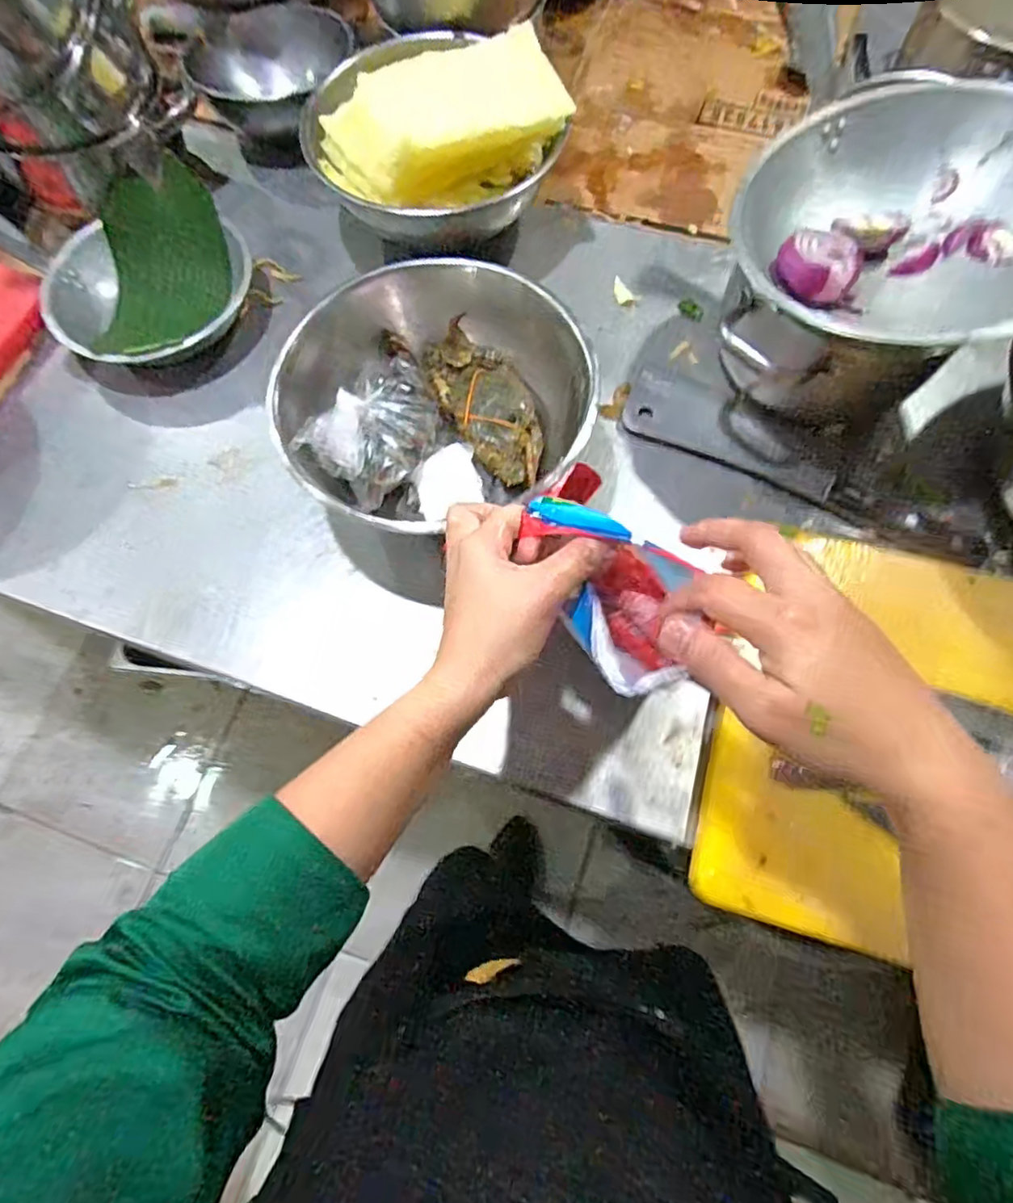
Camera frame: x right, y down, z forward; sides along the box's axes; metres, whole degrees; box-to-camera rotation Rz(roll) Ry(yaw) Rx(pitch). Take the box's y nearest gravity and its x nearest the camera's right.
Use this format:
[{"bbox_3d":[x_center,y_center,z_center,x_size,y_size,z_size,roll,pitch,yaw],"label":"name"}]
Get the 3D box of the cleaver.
[{"bbox_3d":[0.263,-0.130,0.547,0.327,0.031,0.081,28,74,11],"label":"cleaver"}]

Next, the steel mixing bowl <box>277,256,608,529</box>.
[{"bbox_3d":[-0.056,-0.169,0.531,0.254,0.109,0.245,-1,71,2],"label":"steel mixing bowl"}]

